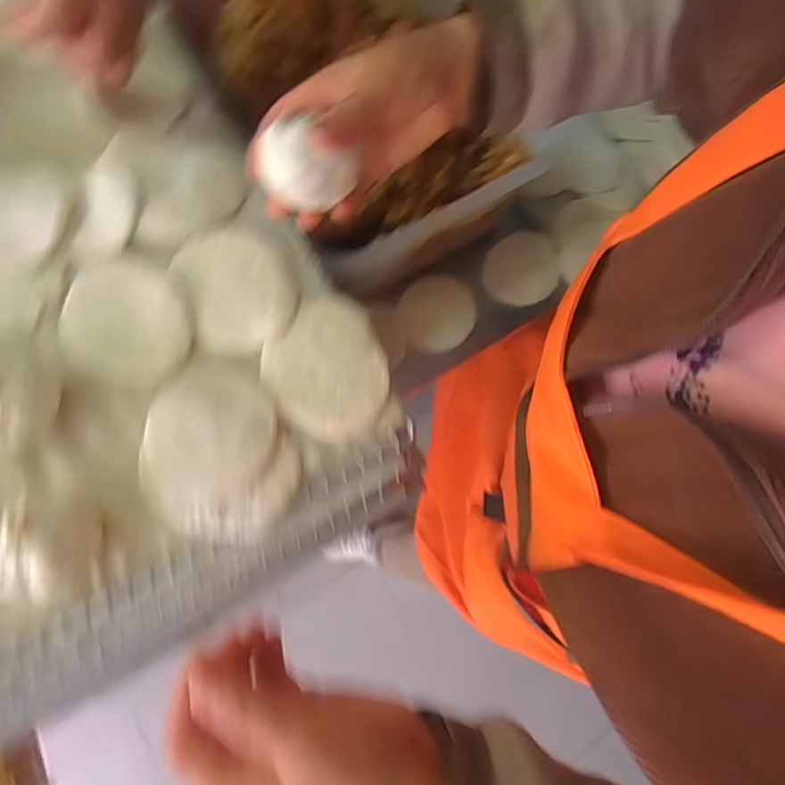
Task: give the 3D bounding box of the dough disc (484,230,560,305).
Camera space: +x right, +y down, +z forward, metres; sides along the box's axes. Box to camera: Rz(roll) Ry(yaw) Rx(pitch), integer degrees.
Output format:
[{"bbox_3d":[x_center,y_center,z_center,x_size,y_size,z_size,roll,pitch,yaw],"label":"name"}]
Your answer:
[{"bbox_3d":[0.145,-0.142,0.575,0.081,0.007,0.088,1,74,-2],"label":"dough disc"}]

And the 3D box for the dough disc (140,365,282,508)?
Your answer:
[{"bbox_3d":[-0.120,0.027,0.338,0.078,0.019,0.094,5,74,-1],"label":"dough disc"}]

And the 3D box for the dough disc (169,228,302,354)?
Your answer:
[{"bbox_3d":[-0.114,-0.080,0.375,0.082,0.004,0.094,-20,76,-7],"label":"dough disc"}]

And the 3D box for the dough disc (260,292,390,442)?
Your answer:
[{"bbox_3d":[-0.048,-0.020,0.364,0.084,0.012,0.107,-20,76,-7],"label":"dough disc"}]

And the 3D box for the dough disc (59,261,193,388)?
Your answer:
[{"bbox_3d":[-0.194,-0.052,0.368,0.090,0.007,0.095,1,74,-2],"label":"dough disc"}]

